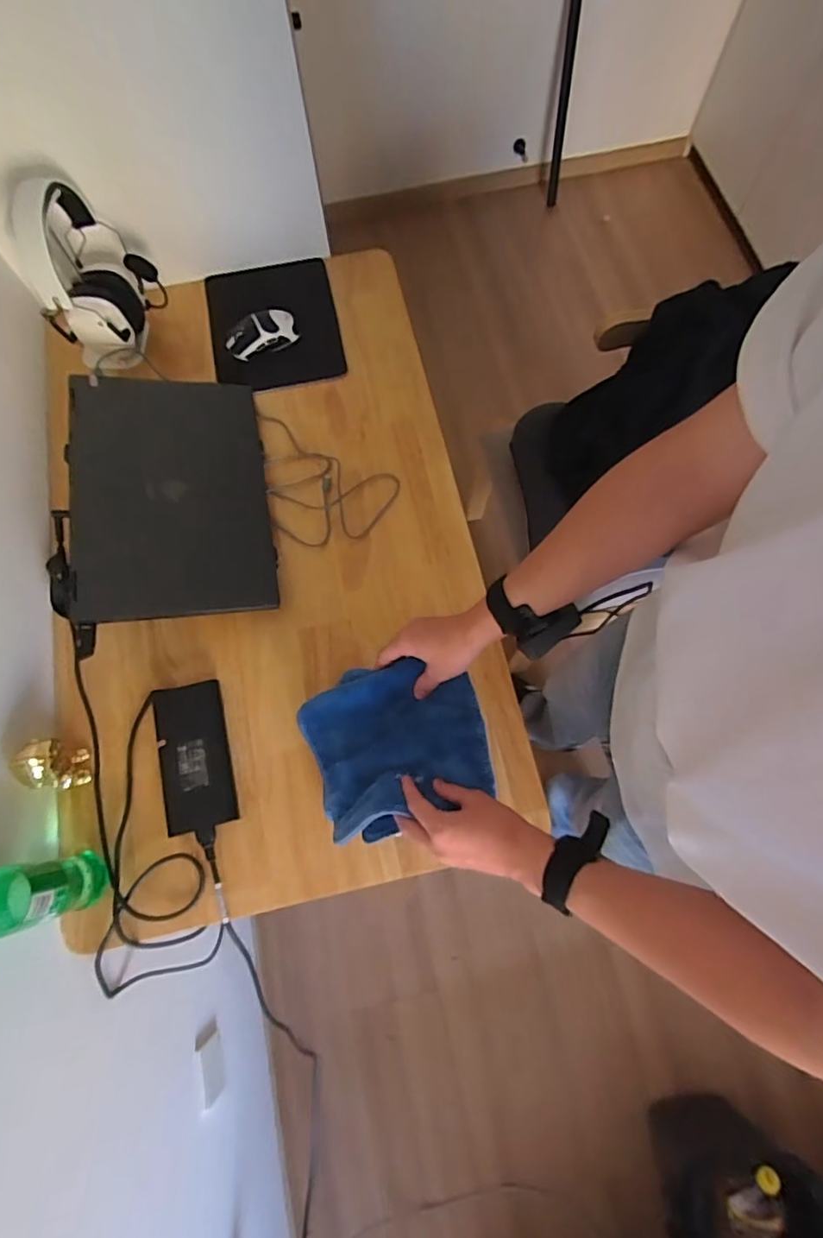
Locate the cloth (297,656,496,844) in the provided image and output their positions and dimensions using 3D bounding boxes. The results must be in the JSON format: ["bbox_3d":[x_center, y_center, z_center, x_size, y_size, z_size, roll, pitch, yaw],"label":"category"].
[{"bbox_3d":[-0.019,0.137,0.623,0.198,0.092,0.176,-19,73,-5],"label":"cloth"}]

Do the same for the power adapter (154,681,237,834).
[{"bbox_3d":[-0.279,0.173,0.704,0.084,0.019,0.180,-14,73,-3],"label":"power adapter"}]

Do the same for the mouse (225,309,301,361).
[{"bbox_3d":[-0.249,-0.472,0.905,0.119,0.039,0.063,-21,73,-5],"label":"mouse"}]

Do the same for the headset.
[{"bbox_3d":[-0.477,-0.512,0.820,0.110,0.218,0.183,21,74,7],"label":"headset"}]

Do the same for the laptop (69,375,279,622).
[{"bbox_3d":[-0.336,-0.176,0.780,0.252,0.025,0.365,-4,72,-25],"label":"laptop"}]

